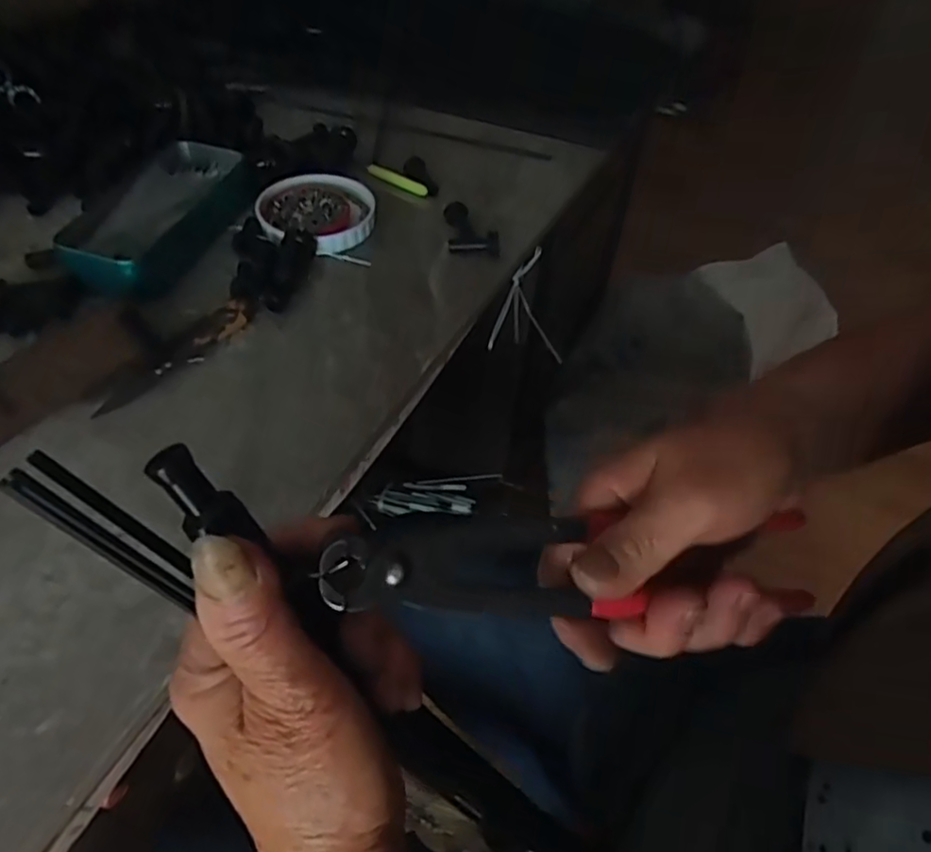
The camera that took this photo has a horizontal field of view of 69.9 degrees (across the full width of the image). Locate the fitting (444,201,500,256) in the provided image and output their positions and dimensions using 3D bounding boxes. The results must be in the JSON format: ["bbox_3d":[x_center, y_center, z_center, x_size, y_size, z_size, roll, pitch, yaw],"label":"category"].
[{"bbox_3d":[0.005,-0.150,0.506,0.038,0.015,0.050,-3,51,-6],"label":"fitting"}]

